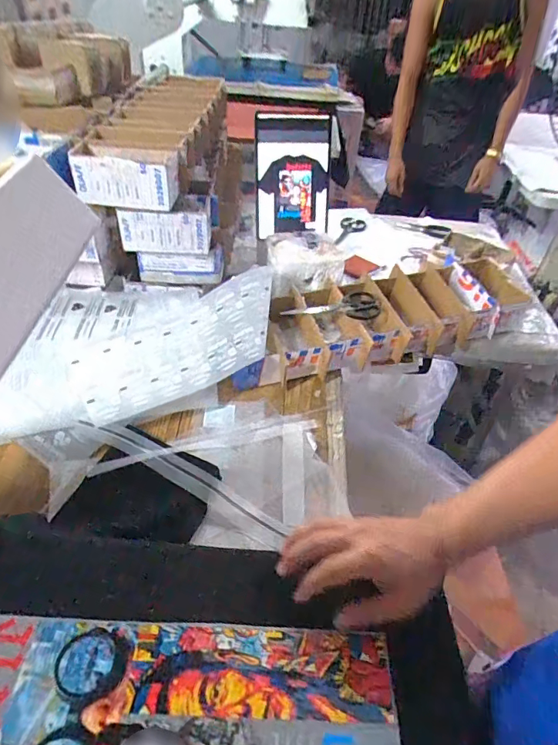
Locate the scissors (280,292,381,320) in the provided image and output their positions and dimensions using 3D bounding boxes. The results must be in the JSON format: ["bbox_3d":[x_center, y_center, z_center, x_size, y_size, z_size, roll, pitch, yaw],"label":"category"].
[{"bbox_3d":[0.103,-0.126,0.882,0.184,0.015,0.061,-6,44,-11],"label":"scissors"}]

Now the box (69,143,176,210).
[{"bbox_3d":[-0.247,-0.322,0.756,0.156,0.077,0.070,4,43,0],"label":"box"}]

